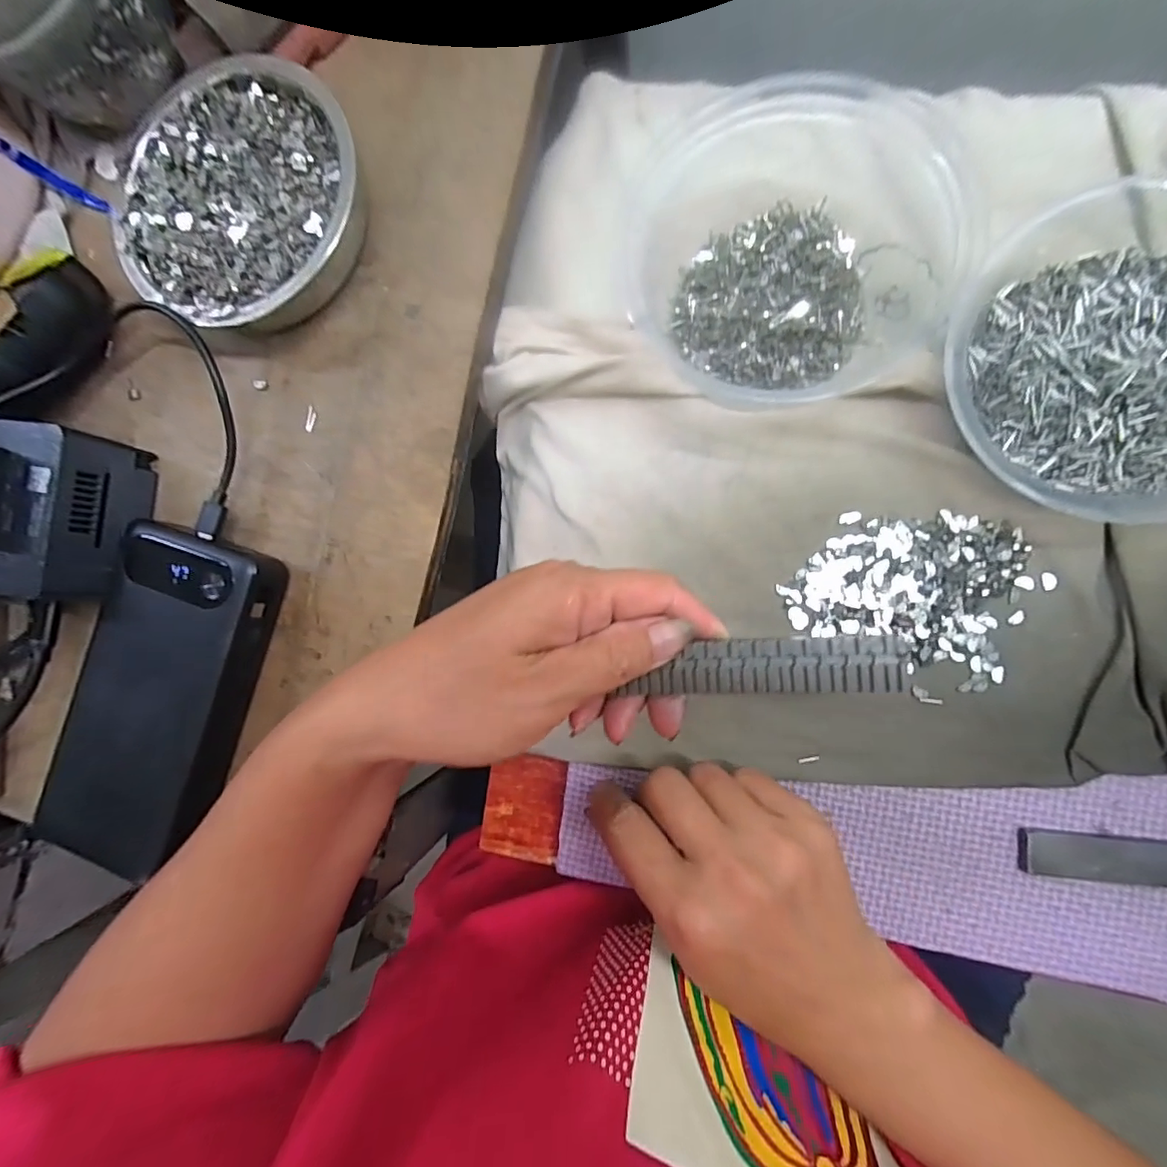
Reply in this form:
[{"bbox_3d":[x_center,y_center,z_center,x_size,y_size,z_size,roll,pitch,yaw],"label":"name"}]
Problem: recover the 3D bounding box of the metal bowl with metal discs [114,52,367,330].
[{"bbox_3d":[-0.159,-0.180,0.249,0.108,0.028,0.123,15,90,9],"label":"metal bowl with metal discs"}]

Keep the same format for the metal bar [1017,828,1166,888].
[{"bbox_3d":[0.234,0.114,0.217,0.097,0.006,0.019,0,92,10],"label":"metal bar"}]

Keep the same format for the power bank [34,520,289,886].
[{"bbox_3d":[-0.191,0.051,0.245,0.081,0.028,0.145,15,90,9],"label":"power bank"}]

